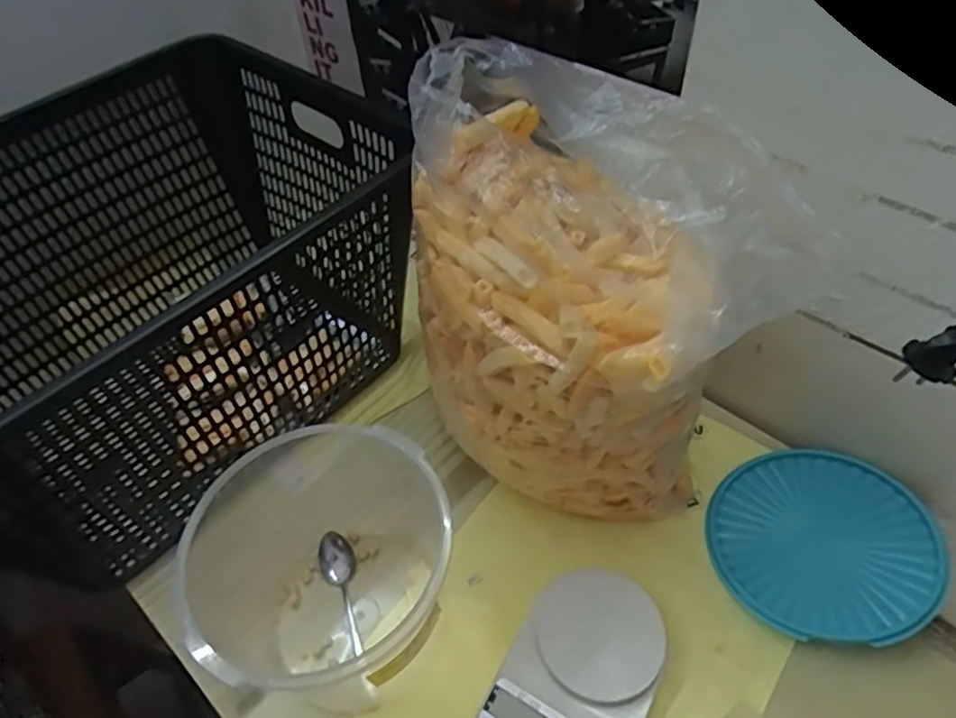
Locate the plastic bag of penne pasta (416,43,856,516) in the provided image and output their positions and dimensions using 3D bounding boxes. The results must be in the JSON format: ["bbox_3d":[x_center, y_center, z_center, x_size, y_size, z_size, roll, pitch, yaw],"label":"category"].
[{"bbox_3d":[0.081,-0.015,0.564,0.240,0.409,0.270,-9,50,-3],"label":"plastic bag of penne pasta"}]

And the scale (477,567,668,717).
[{"bbox_3d":[0.092,0.276,0.570,0.128,0.036,0.176,22,55,21],"label":"scale"}]

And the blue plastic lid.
[{"bbox_3d":[0.340,0.175,0.637,0.196,0.012,0.203,-12,43,11],"label":"blue plastic lid"}]

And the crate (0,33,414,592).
[{"bbox_3d":[-0.339,-0.058,0.713,0.408,0.317,0.569,33,60,27],"label":"crate"}]

